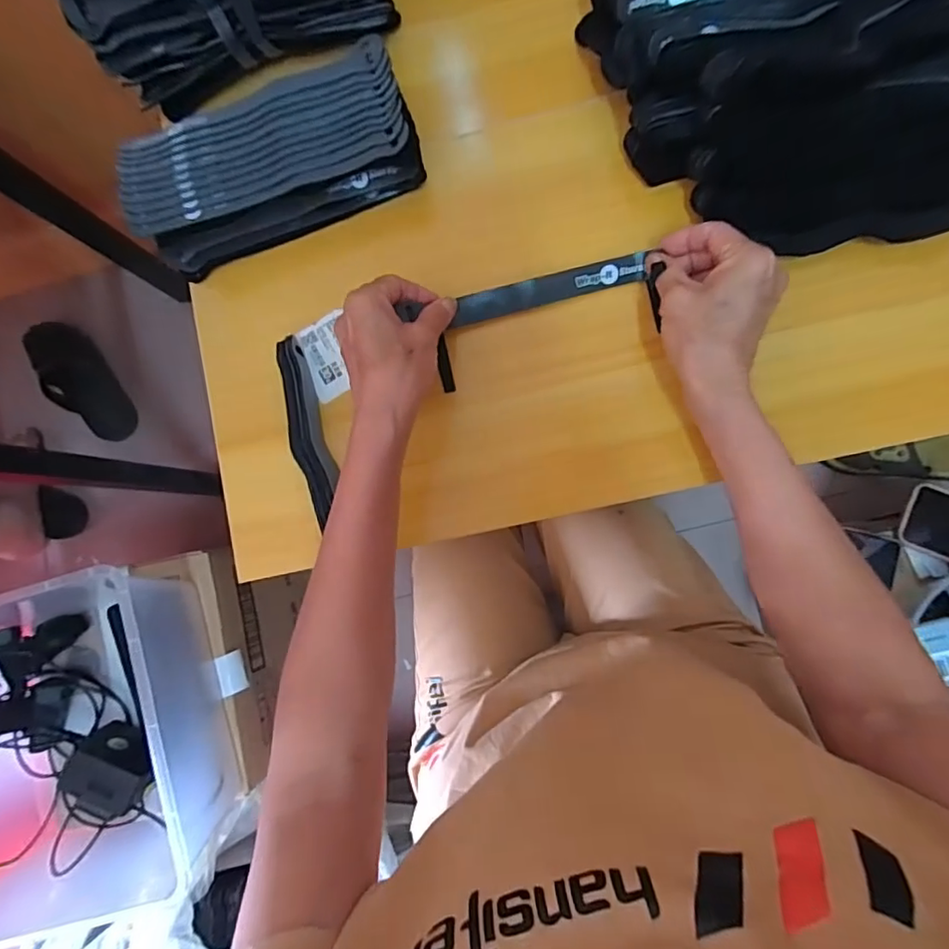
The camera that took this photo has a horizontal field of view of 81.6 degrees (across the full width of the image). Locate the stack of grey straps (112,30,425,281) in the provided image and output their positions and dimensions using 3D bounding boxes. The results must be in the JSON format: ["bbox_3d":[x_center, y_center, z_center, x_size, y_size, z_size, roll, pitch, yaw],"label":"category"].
[{"bbox_3d":[-0.144,-0.224,0.398,0.205,0.052,0.093,-21,85,4],"label":"stack of grey straps"}]

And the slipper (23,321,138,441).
[{"bbox_3d":[-0.700,-0.163,0.975,0.094,0.074,0.231,-34,98,3],"label":"slipper"}]

